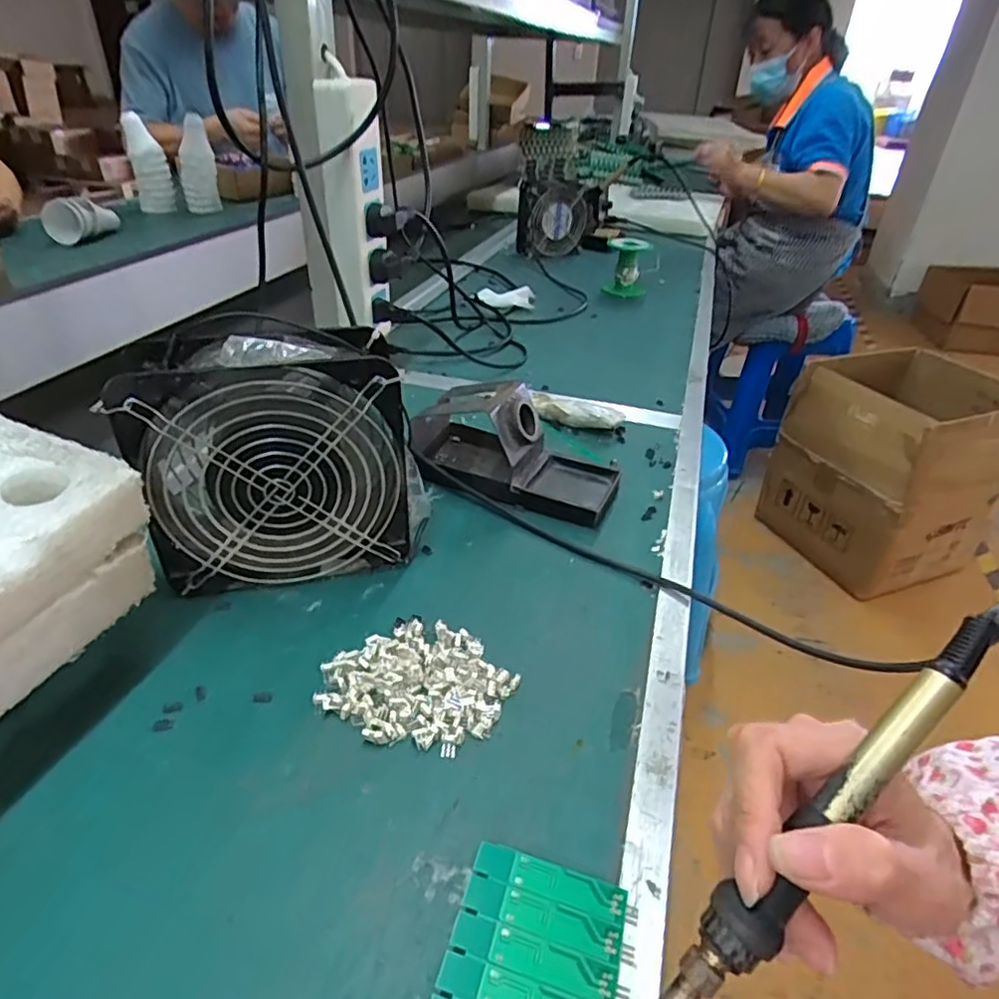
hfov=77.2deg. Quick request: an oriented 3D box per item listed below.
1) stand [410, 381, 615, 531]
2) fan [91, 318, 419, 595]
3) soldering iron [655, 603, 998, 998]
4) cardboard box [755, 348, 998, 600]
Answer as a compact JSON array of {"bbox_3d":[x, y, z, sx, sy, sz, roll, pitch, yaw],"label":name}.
[{"bbox_3d":[0.016,-0.046,0.496,0.159,0.071,0.085,15,37,17],"label":"stand"},{"bbox_3d":[-0.130,-0.023,0.383,0.155,0.152,0.056,-7,36,-13],"label":"fan"},{"bbox_3d":[0.101,0.109,0.203,0.204,0.015,0.019,-47,50,-7],"label":"soldering iron"},{"bbox_3d":[0.972,-0.077,1.556,0.474,0.445,0.410,-17,40,-25],"label":"cardboard box"}]

